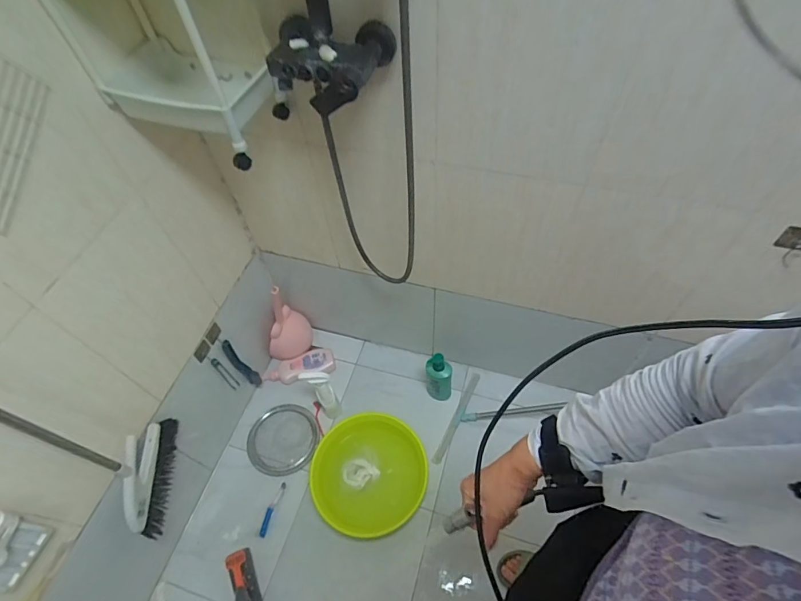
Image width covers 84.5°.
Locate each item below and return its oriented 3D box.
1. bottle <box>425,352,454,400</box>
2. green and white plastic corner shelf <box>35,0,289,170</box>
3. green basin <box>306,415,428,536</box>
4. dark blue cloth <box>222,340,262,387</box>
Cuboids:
[{"bbox_3d":[0.133,0.268,1.538,0.099,0.268,0.066,1,56,4],"label":"bottle"},{"bbox_3d":[-0.432,-0.499,0.818,0.335,0.419,0.232,12,57,12],"label":"green and white plastic corner shelf"},{"bbox_3d":[-0.098,0.556,1.412,0.342,0.144,0.343,-2,56,3],"label":"green basin"},{"bbox_3d":[-0.555,0.226,1.545,0.047,0.292,0.032,-38,61,-20],"label":"dark blue cloth"}]

